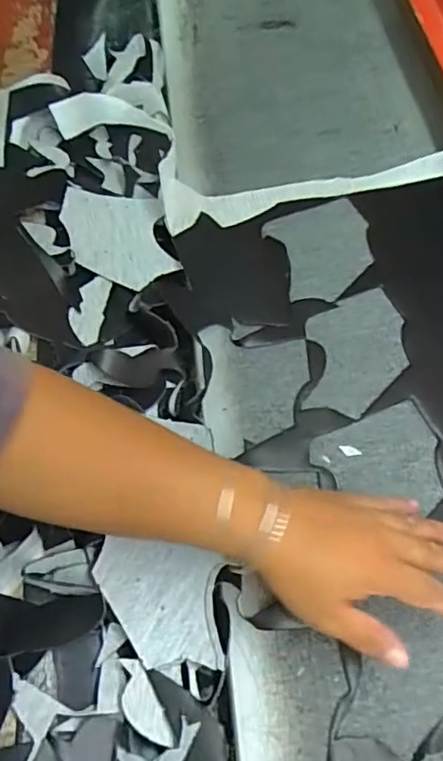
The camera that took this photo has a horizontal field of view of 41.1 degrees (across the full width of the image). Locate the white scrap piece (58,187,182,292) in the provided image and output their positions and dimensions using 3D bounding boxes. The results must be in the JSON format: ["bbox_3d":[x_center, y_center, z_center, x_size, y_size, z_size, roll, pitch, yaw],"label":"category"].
[{"bbox_3d":[-0.105,-0.145,0.597,0.097,0.021,0.121,-12,63,-10],"label":"white scrap piece"}]

